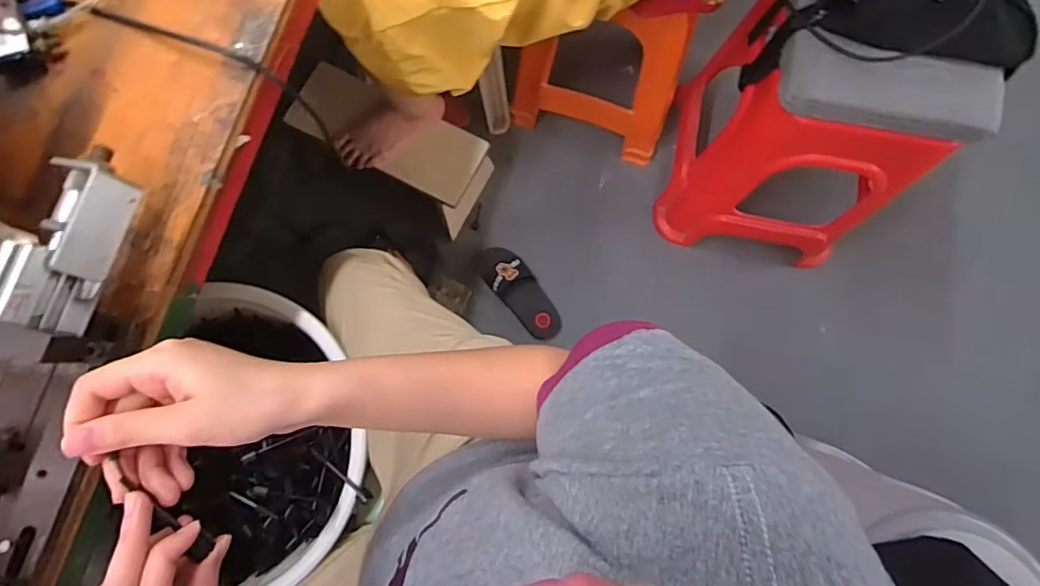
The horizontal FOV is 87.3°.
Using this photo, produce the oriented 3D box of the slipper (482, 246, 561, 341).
[{"bbox_3d":[0.000,-0.004,1.170,0.090,0.060,0.235,-38,82,-7],"label":"slipper"}]

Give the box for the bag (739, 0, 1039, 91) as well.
[{"bbox_3d":[0.514,-0.364,0.757,0.314,0.212,0.129,10,79,2],"label":"bag"}]

